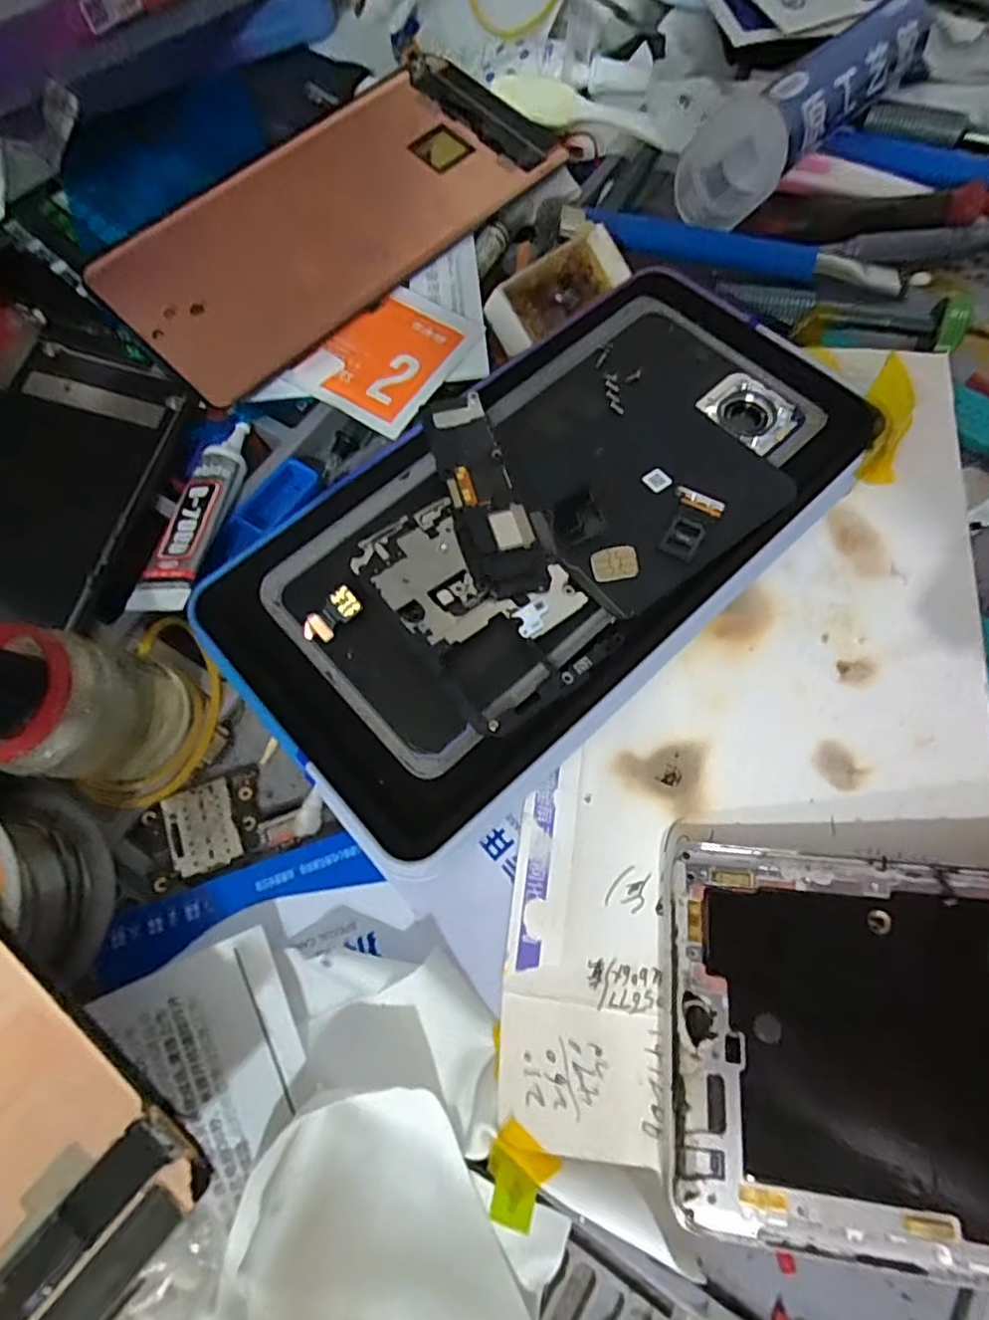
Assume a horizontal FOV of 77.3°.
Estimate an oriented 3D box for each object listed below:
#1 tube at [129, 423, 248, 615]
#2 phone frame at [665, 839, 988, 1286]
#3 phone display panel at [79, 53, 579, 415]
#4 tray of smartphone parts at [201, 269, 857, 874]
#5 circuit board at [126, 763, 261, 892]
[{"bbox_3d":[-0.083,-0.044,0.174,0.018,0.008,0.066,10,70,4],"label":"tube"},{"bbox_3d":[0.118,0.079,0.123,0.160,0.008,0.072,1,73,9],"label":"phone frame"},{"bbox_3d":[-0.052,-0.151,0.208,0.068,0.004,0.156,44,77,7],"label":"phone display panel"},{"bbox_3d":[0.014,-0.043,0.172,0.183,0.016,0.109,-41,75,-14],"label":"tray of smartphone parts"},{"bbox_3d":[-0.076,0.043,0.159,0.032,0.006,0.024,-24,71,-9],"label":"circuit board"}]

